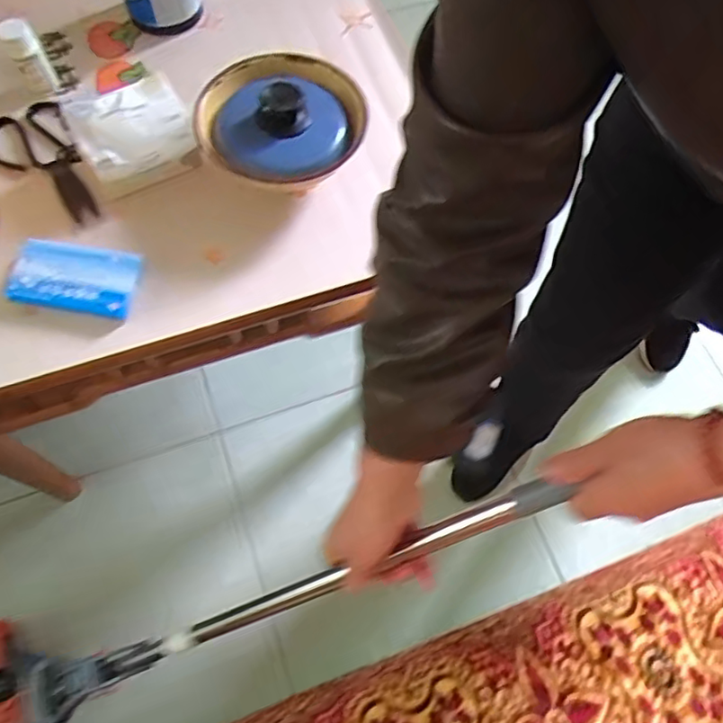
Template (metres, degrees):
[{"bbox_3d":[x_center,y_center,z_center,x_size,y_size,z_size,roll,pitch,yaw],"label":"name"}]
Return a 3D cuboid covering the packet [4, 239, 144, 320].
[{"bbox_3d":[-0.301,-0.087,0.615,0.130,0.017,0.072,10,67,1],"label":"packet"}]

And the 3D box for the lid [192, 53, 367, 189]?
[{"bbox_3d":[-0.088,-0.266,0.629,0.172,0.051,0.154,20,68,5],"label":"lid"}]

